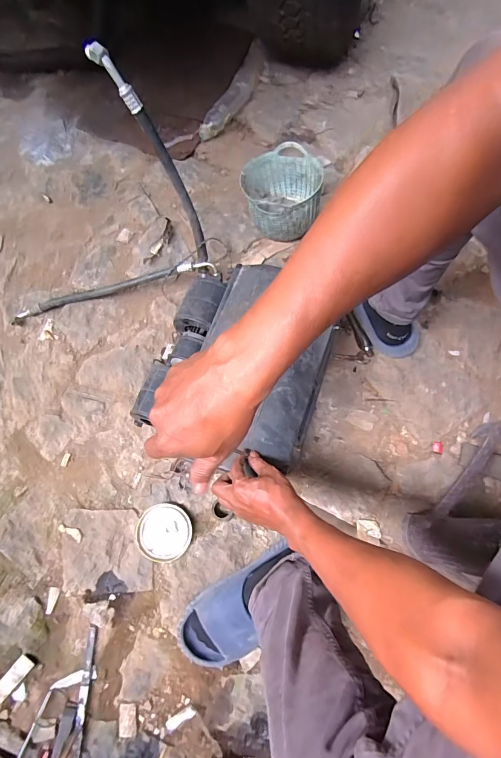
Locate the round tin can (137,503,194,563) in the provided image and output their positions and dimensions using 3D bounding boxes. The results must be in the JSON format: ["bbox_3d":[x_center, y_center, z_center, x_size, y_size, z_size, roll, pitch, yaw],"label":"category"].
[{"bbox_3d":[-0.170,0.303,0.717,0.105,0.024,0.102,0,73,1],"label":"round tin can"}]

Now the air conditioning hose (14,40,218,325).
[{"bbox_3d":[-0.339,-0.355,0.742,0.481,0.380,0.261,-7,73,-1],"label":"air conditioning hose"}]

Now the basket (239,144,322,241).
[{"bbox_3d":[0.077,-0.436,0.871,0.174,0.135,0.171,-11,73,-2],"label":"basket"}]

